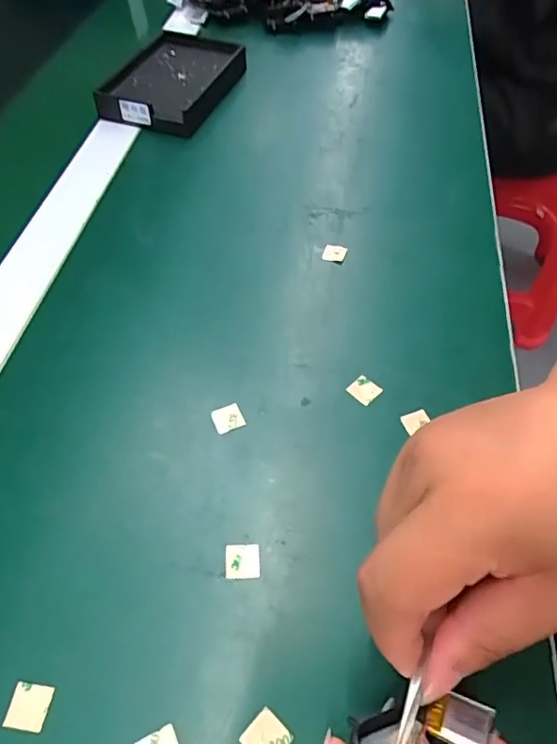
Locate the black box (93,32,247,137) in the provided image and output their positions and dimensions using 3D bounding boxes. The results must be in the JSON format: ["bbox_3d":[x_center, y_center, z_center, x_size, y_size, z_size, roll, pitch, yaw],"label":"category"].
[{"bbox_3d":[-0.096,-0.275,0.497,0.096,0.022,0.143,15,55,10],"label":"black box"}]

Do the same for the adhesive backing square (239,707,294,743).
[{"bbox_3d":[-0.005,0.142,0.207,0.015,0.004,0.015,37,61,22],"label":"adhesive backing square"}]

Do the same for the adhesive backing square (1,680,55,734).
[{"bbox_3d":[-0.100,0.133,0.212,0.015,0.004,0.016,9,55,2],"label":"adhesive backing square"}]

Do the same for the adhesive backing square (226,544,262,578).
[{"bbox_3d":[-0.017,0.088,0.247,0.016,0.004,0.015,-1,55,-4],"label":"adhesive backing square"}]

